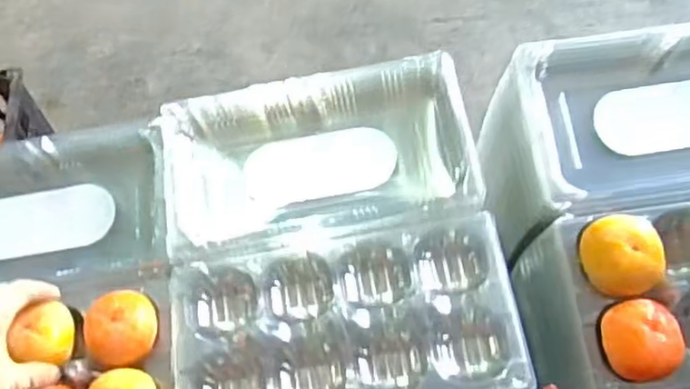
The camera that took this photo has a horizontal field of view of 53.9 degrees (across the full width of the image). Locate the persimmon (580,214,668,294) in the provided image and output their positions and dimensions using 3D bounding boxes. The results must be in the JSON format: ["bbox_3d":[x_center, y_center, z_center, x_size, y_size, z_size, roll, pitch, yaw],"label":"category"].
[{"bbox_3d":[0.205,0.042,0.495,0.054,0.041,0.050,-4,51,5],"label":"persimmon"}]

